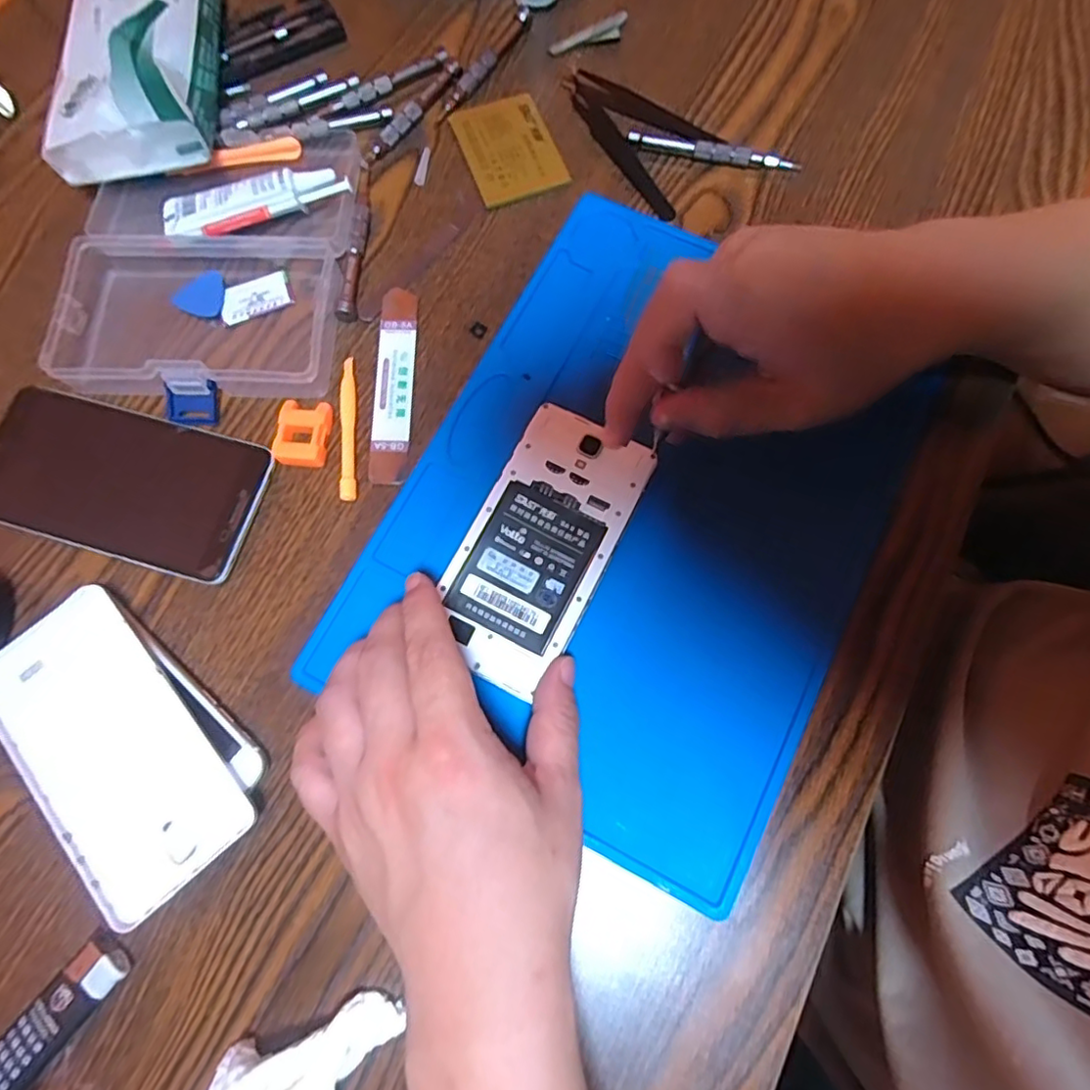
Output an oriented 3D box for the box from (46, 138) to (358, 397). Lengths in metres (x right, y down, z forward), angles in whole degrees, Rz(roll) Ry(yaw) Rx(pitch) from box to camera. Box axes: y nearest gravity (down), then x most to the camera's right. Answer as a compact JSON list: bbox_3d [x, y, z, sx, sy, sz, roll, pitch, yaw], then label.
[{"bbox_3d":[-0.190,-0.167,0.343,0.150,0.021,0.179,2,75,1],"label":"box"}]

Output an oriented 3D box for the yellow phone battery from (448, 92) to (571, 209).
[{"bbox_3d":[-0.022,-0.244,0.369,0.053,0.005,0.072,-21,76,-5],"label":"yellow phone battery"}]

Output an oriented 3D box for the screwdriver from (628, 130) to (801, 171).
[{"bbox_3d":[0.102,-0.238,0.363,0.101,0.011,0.009,14,76,4],"label":"screwdriver"}]

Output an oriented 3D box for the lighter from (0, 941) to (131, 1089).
[{"bbox_3d":[-0.213,0.207,0.253,0.022,0.013,0.083,40,79,10],"label":"lighter"}]

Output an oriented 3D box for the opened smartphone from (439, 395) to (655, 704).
[{"bbox_3d":[-0.002,-0.001,0.301,0.068,0.006,0.138,26,77,7],"label":"opened smartphone"}]

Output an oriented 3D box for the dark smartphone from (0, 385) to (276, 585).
[{"bbox_3d":[-0.224,-0.034,0.317,0.150,0.009,0.076,15,76,5],"label":"dark smartphone"}]

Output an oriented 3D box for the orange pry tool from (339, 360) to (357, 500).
[{"bbox_3d":[-0.107,-0.064,0.324,0.008,0.006,0.082,-6,75,-1],"label":"orange pry tool"}]

